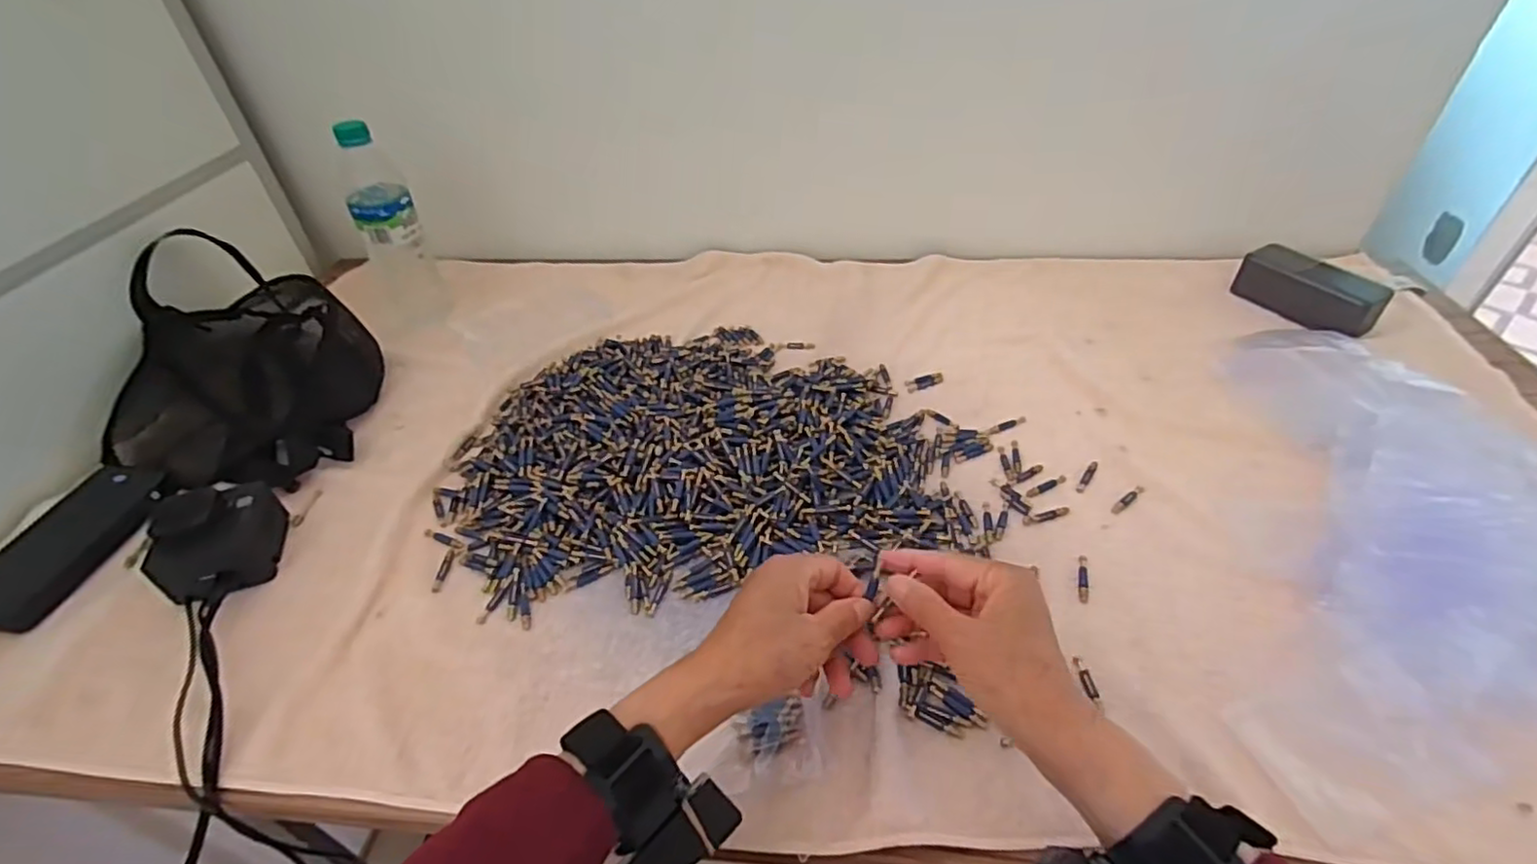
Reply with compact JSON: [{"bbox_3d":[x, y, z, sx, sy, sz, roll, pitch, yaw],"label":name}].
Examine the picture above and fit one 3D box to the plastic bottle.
[{"bbox_3d":[-0.433,-0.236,0.752,0.069,0.213,0.075,-24,46,-21],"label":"plastic bottle"}]

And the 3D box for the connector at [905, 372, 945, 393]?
[{"bbox_3d":[0.159,-0.051,0.676,0.041,0.006,0.017,-16,44,-13],"label":"connector"}]

